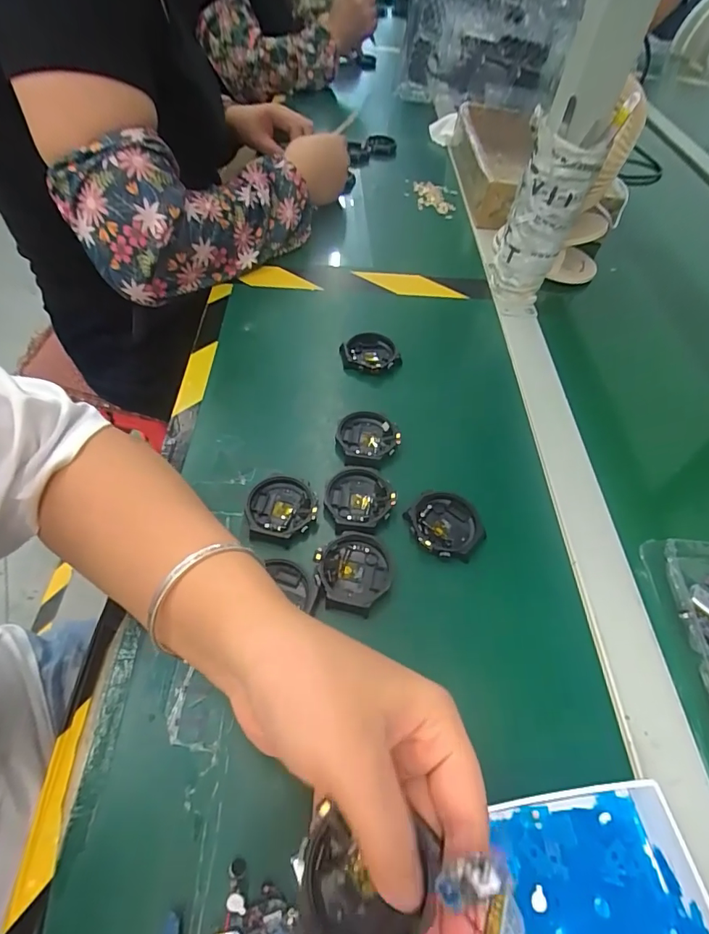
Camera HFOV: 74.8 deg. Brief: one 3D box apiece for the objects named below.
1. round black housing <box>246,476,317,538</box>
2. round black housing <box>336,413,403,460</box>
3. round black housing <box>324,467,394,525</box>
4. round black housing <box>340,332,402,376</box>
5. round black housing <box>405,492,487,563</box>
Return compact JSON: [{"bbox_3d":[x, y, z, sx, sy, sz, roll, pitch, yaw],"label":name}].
[{"bbox_3d":[-0.052,0.029,0.327,0.047,0.012,0.045,2,53,-3],"label":"round black housing"},{"bbox_3d":[0.011,-0.026,0.373,0.048,0.012,0.044,2,53,-3],"label":"round black housing"},{"bbox_3d":[0.003,0.022,0.336,0.047,0.007,0.047,2,53,-3],"label":"round black housing"},{"bbox_3d":[0.013,-0.105,0.437,0.052,0.017,0.052,2,53,-3],"label":"round black housing"},{"bbox_3d":[0.064,0.042,0.331,0.053,0.011,0.051,2,53,-3],"label":"round black housing"}]

